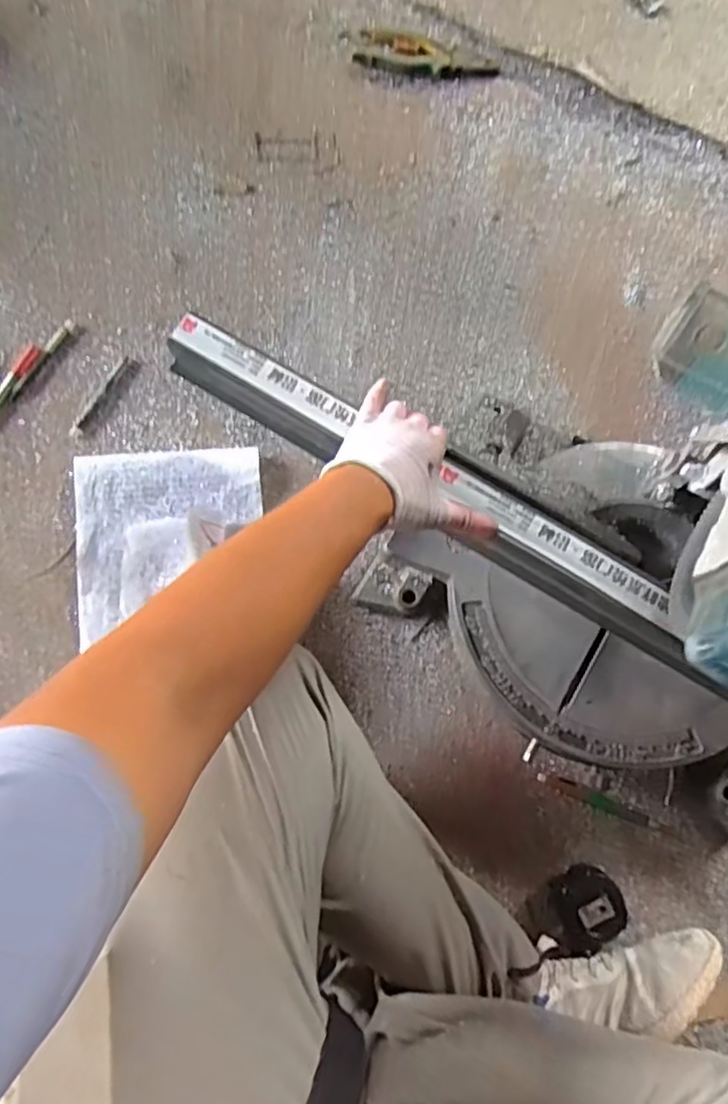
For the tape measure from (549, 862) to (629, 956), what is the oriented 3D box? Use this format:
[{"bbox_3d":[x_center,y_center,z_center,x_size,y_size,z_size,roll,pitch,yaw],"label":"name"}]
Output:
[{"bbox_3d":[0.224,0.357,0.649,0.068,0.044,0.075,-11,79,-1],"label":"tape measure"}]

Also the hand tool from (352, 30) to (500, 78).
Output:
[{"bbox_3d":[0.085,-0.668,0.862,0.188,0.018,0.053,12,79,3],"label":"hand tool"}]

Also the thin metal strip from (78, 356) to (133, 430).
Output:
[{"bbox_3d":[-0.310,-0.191,0.770,0.010,0.006,0.106,28,80,6],"label":"thin metal strip"}]

